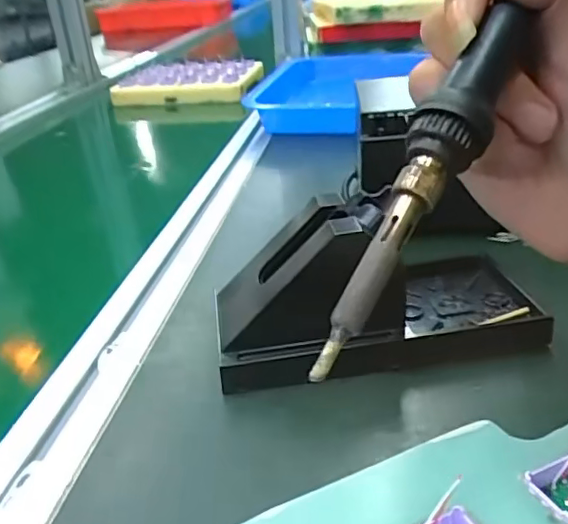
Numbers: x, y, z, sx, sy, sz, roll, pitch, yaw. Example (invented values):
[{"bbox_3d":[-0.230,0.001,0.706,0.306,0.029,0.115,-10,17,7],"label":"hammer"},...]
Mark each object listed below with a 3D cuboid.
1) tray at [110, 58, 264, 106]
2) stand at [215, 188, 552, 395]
[{"bbox_3d":[-0.140,-0.279,0.887,0.194,0.037,0.154,4,29,12],"label":"tray"},{"bbox_3d":[0.044,0.009,0.286,0.159,0.073,0.069,-6,28,-6],"label":"stand"}]

